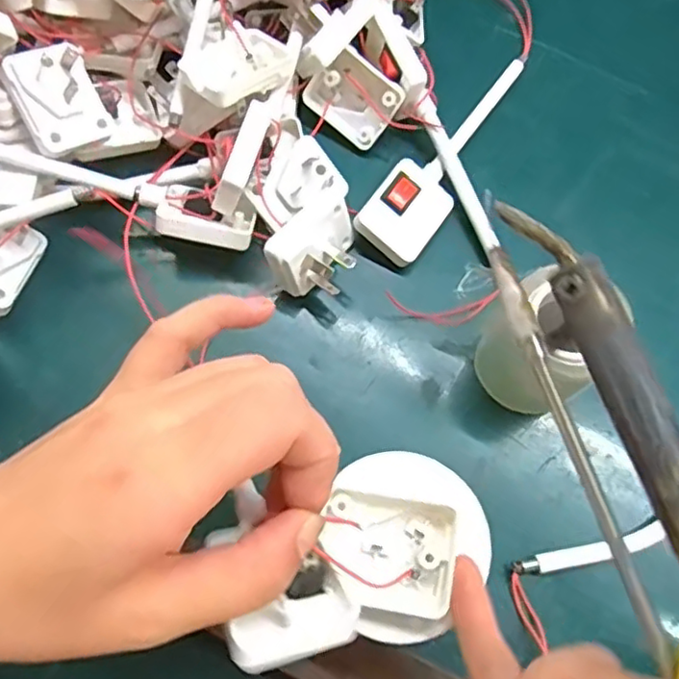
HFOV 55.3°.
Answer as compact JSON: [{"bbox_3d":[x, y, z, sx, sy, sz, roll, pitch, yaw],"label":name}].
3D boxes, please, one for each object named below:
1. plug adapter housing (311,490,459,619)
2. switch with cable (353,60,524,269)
[{"bbox_3d":[0.017,0.076,0.227,0.046,0.014,0.037,9,71,1],"label":"plug adapter housing"},{"bbox_3d":[0.066,-0.105,0.358,0.035,0.023,0.150,36,73,10],"label":"switch with cable"}]

